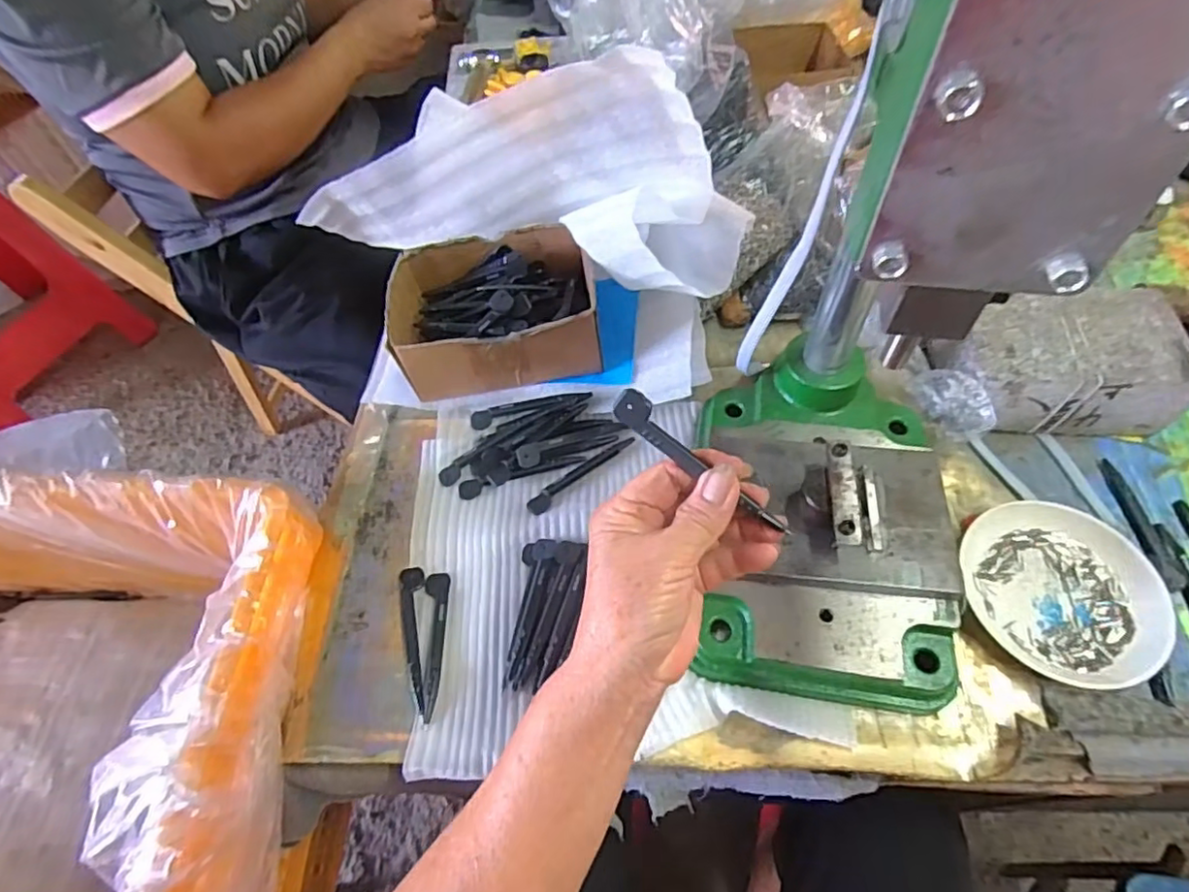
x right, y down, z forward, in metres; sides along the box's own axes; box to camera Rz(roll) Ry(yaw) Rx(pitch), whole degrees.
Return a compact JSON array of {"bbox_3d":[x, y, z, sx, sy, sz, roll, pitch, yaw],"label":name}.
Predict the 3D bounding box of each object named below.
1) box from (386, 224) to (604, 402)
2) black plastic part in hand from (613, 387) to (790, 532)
[{"bbox_3d":[-0.082,-0.116,0.528,0.162,0.075,0.134,-5,57,0],"label":"box"},{"bbox_3d":[0.051,0.007,0.291,0.099,0.004,0.016,37,105,3],"label":"black plastic part in hand"}]

